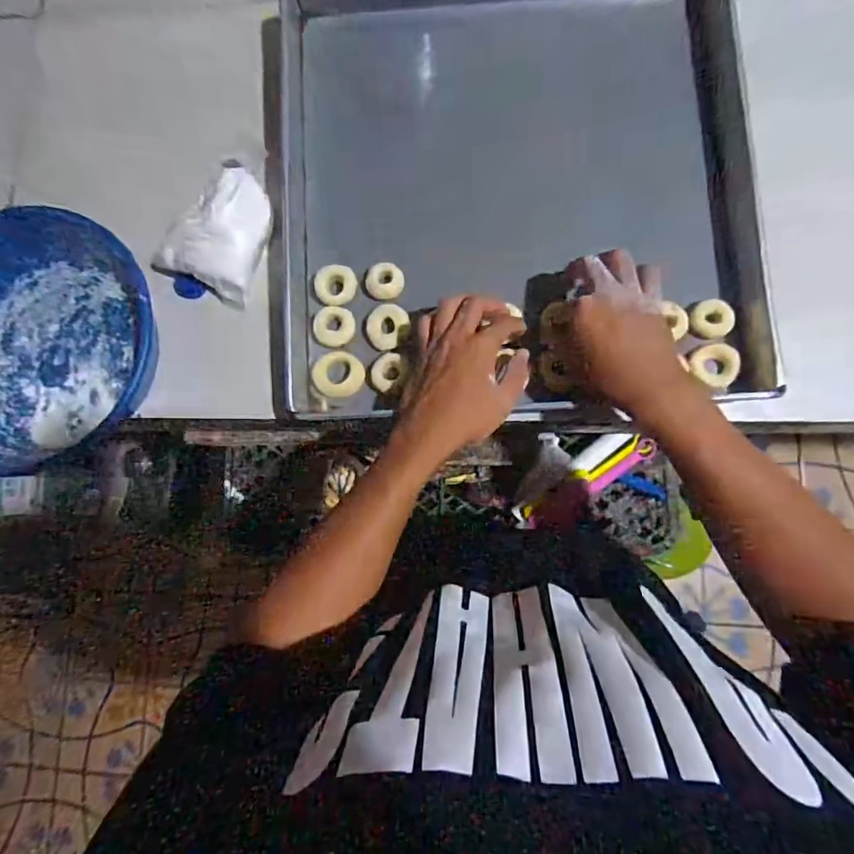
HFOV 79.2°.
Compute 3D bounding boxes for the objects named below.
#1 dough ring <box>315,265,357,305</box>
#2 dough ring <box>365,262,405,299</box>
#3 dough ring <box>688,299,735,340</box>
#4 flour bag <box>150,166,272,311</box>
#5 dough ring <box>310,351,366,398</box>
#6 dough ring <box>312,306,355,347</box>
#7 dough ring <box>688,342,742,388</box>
[{"bbox_3d":[-0.094,-0.147,0.535,0.042,0.016,0.039,-1,83,6],"label":"dough ring"},{"bbox_3d":[-0.044,-0.151,0.538,0.037,0.012,0.036,-1,83,6],"label":"dough ring"},{"bbox_3d":[0.271,-0.103,0.492,0.037,0.012,0.034,-1,83,6],"label":"dough ring"},{"bbox_3d":[-0.215,-0.204,0.539,0.096,0.061,0.127,26,87,9],"label":"flour bag"},{"bbox_3d":[-0.091,-0.055,0.535,0.051,0.010,0.047,-1,83,6],"label":"dough ring"},{"bbox_3d":[-0.097,-0.104,0.536,0.040,0.015,0.038,-1,83,6],"label":"dough ring"},{"bbox_3d":[0.279,-0.059,0.497,0.040,0.012,0.042,-1,83,6],"label":"dough ring"}]

